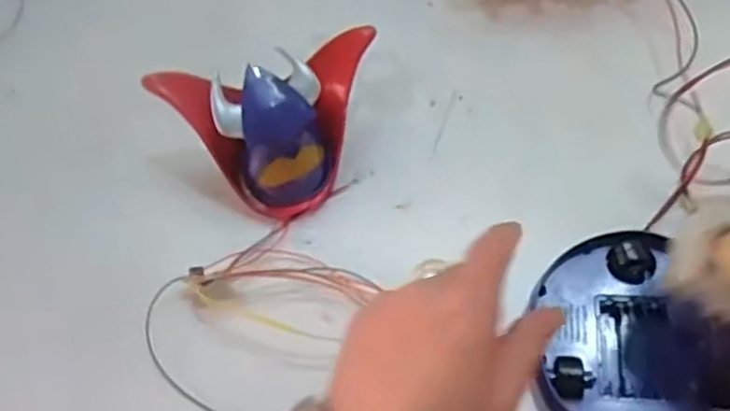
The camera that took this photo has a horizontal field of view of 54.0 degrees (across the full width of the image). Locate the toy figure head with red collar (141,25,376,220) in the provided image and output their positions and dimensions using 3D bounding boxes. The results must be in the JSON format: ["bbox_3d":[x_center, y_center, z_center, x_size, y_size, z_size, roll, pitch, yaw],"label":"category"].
[{"bbox_3d":[-0.053,-0.045,0.421,0.126,0.066,0.085,-16,61,-8],"label":"toy figure head with red collar"}]

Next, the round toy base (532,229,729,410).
[{"bbox_3d":[0.139,0.067,0.363,0.098,0.022,0.107,3,60,3],"label":"round toy base"}]

